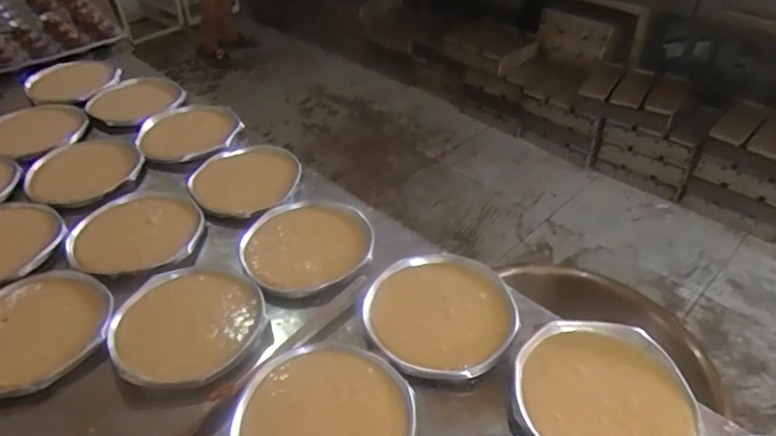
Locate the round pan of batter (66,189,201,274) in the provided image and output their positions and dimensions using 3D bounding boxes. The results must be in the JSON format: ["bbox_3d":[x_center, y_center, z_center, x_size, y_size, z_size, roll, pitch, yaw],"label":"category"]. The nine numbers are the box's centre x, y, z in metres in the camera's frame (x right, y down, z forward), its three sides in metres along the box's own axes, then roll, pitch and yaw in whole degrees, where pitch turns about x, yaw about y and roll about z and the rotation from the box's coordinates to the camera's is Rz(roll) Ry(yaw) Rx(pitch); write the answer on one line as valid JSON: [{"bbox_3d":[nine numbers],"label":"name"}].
[{"bbox_3d":[-0.406,0.036,0.908,0.203,0.050,0.203,0,40,0],"label":"round pan of batter"}]

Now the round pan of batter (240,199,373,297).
[{"bbox_3d":[-0.124,0.038,0.858,0.188,0.034,0.200,0,40,0],"label":"round pan of batter"}]

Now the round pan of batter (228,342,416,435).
[{"bbox_3d":[-0.071,0.226,0.622,0.193,0.023,0.194,0,40,0],"label":"round pan of batter"}]

